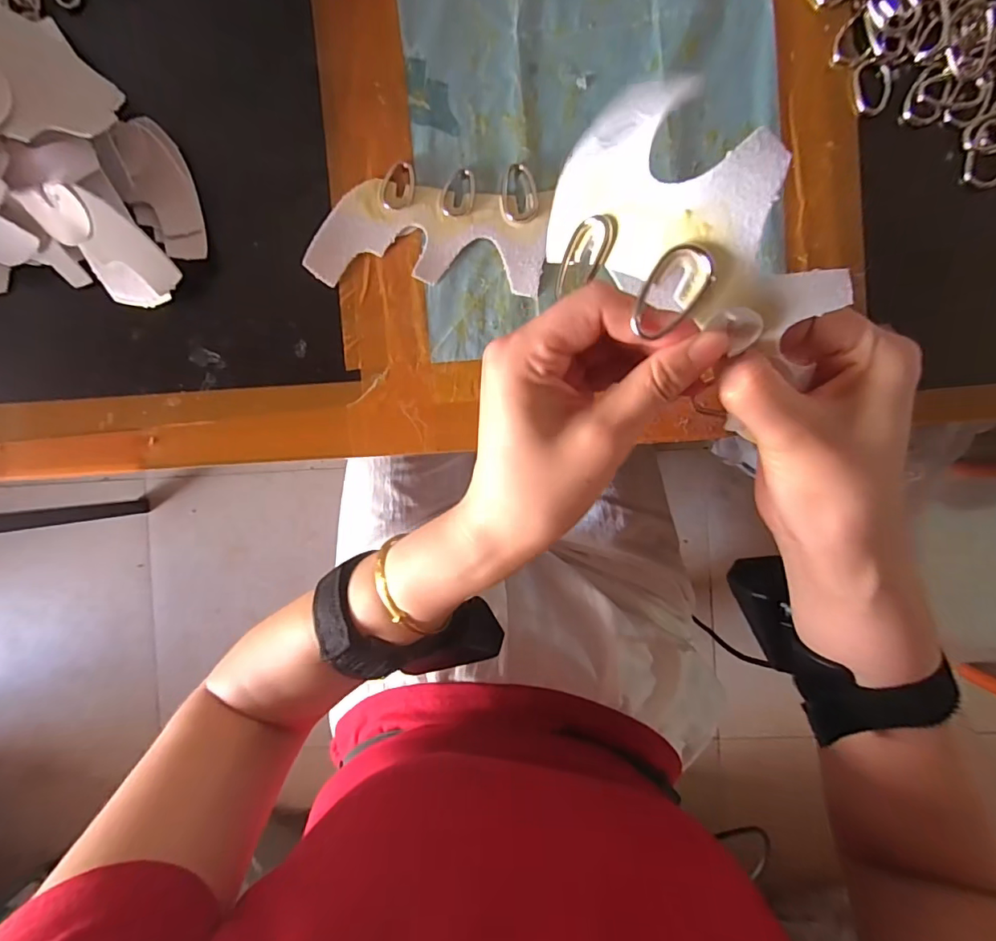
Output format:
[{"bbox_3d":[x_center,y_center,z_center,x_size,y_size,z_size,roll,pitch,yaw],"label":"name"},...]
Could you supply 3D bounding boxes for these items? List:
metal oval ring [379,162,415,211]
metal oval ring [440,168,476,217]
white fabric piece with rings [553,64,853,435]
[{"bbox_3d":[-0.058,-0.163,0.281,0.020,0.004,0.028,10,93,3],"label":"metal oval ring"},{"bbox_3d":[-0.023,-0.159,0.280,0.019,0.004,0.027,2,92,4],"label":"metal oval ring"},{"bbox_3d":[0.069,-0.082,0.180,0.071,0.040,0.124,-39,89,4],"label":"white fabric piece with rings"}]

